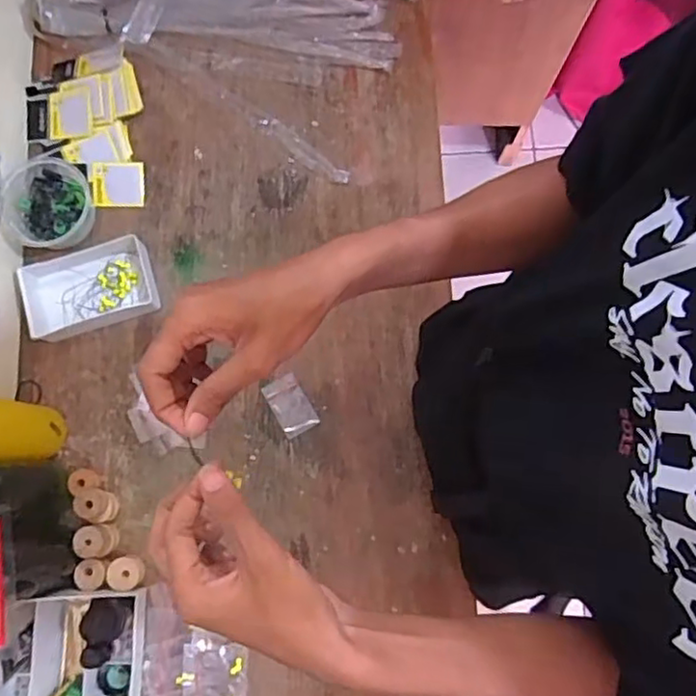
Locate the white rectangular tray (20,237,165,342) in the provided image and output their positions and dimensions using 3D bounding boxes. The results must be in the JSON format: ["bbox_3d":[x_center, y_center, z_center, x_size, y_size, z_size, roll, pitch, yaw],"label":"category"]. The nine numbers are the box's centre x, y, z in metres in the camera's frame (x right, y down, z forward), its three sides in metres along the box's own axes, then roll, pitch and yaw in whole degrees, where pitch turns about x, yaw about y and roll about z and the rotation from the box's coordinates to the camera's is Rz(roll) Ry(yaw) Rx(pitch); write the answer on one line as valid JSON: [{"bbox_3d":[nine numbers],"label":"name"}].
[{"bbox_3d":[-0.298,-0.068,0.737,0.152,0.030,0.096,-18,80,-2],"label":"white rectangular tray"}]

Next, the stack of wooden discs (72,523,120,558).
[{"bbox_3d":[-0.264,0.202,0.675,0.033,0.039,0.033,7,80,2],"label":"stack of wooden discs"}]

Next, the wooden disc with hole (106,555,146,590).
[{"bbox_3d":[-0.233,0.236,0.679,0.036,0.017,0.032,-18,80,-2],"label":"wooden disc with hole"}]

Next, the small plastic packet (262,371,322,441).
[{"bbox_3d":[-0.064,0.064,0.719,0.040,0.004,0.066,-30,80,-4],"label":"small plastic packet"}]

